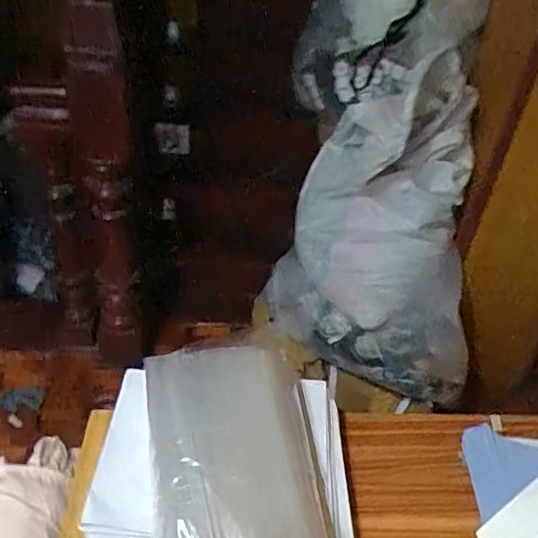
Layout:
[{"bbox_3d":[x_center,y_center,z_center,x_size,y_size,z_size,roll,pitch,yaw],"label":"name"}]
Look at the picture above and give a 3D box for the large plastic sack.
[{"bbox_3d":[0.301,-0.090,1.436,0.540,0.704,0.375,17,40,13],"label":"large plastic sack"}]

